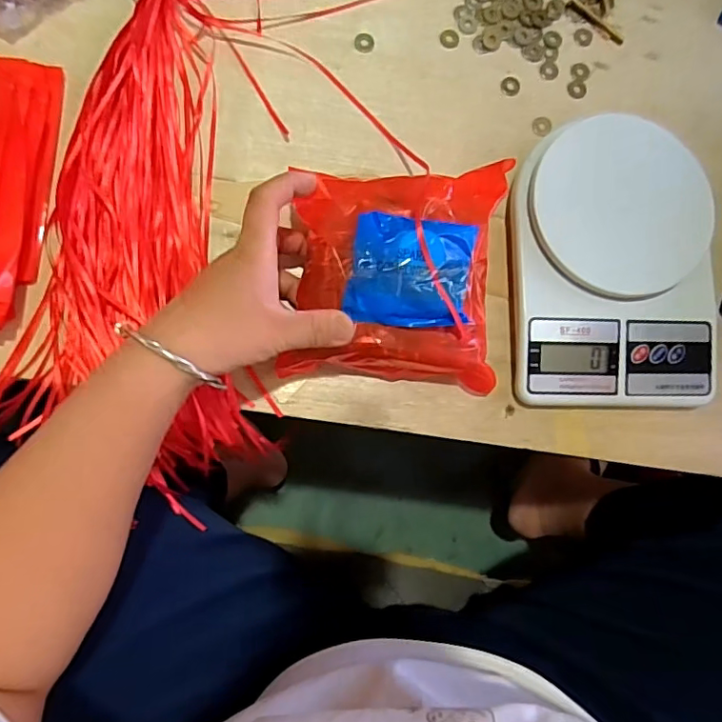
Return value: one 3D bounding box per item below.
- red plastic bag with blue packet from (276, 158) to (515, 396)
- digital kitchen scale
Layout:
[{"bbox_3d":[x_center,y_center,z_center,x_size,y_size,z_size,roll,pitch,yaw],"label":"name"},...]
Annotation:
[{"bbox_3d":[0.026,-0.060,0.354,0.136,0.068,0.140,5,83,-6],"label":"red plastic bag with blue packet"},{"bbox_3d":[0.186,-0.072,0.395,0.146,0.039,0.209,-1,83,-6],"label":"digital kitchen scale"}]

